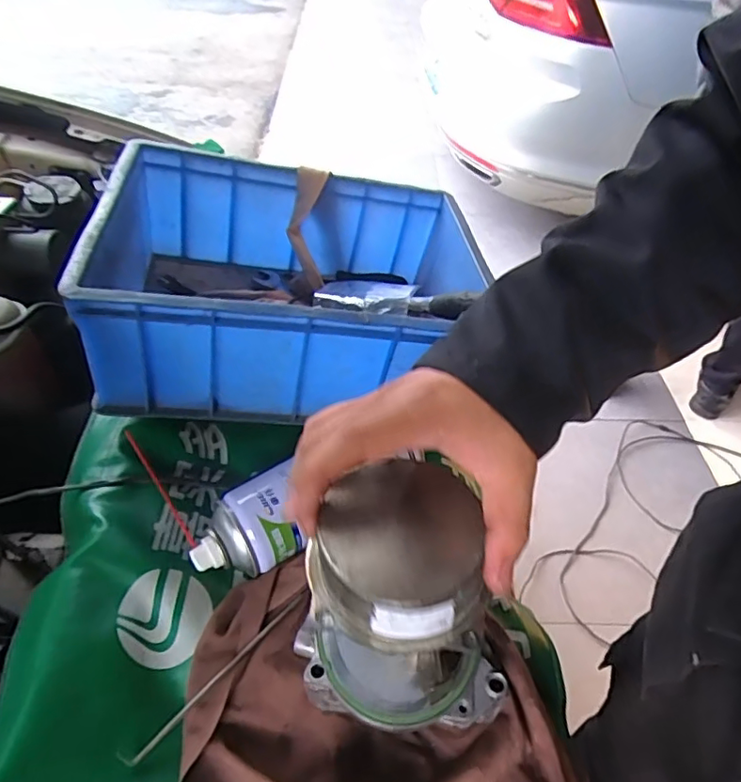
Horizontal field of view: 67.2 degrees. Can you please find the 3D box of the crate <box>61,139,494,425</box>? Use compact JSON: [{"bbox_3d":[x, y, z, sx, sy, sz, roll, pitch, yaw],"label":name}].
[{"bbox_3d":[-0.069,-0.112,0.536,0.323,0.143,0.252,-2,46,-7],"label":"crate"}]

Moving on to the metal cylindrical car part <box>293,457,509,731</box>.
[{"bbox_3d":[0.013,0.115,0.304,0.097,0.109,0.111,-13,49,-17],"label":"metal cylindrical car part"}]

